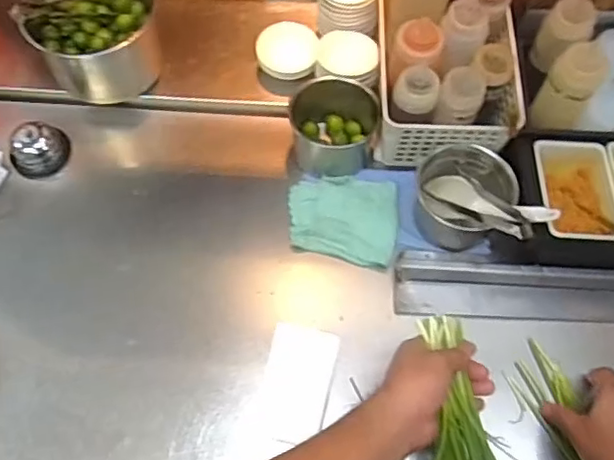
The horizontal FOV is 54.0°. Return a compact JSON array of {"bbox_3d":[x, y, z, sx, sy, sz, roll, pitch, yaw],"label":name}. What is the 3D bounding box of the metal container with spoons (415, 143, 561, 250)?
[{"bbox_3d":[0.210,-0.036,0.731,0.100,0.133,0.151,-41,71,-19],"label":"metal container with spoons"}]

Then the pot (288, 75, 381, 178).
[{"bbox_3d":[0.035,-0.137,0.794,0.109,0.082,0.104,0,63,-1],"label":"pot"}]

